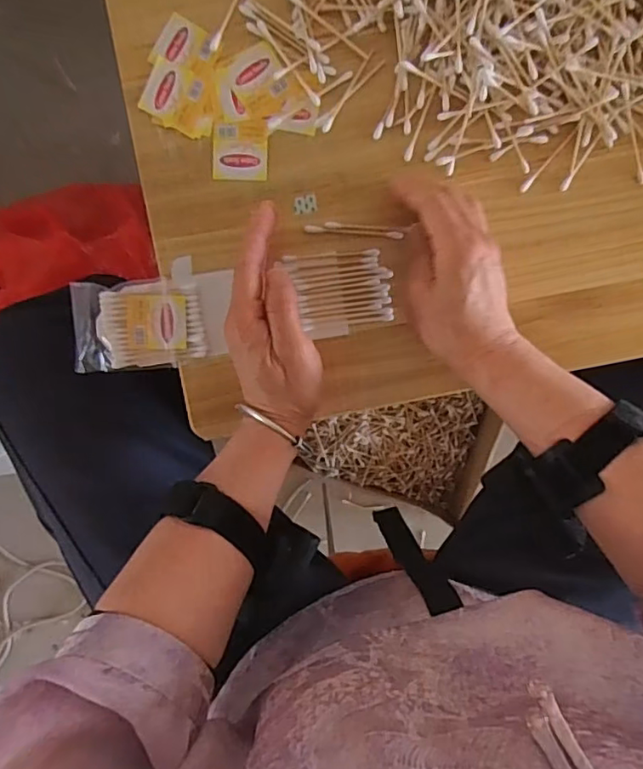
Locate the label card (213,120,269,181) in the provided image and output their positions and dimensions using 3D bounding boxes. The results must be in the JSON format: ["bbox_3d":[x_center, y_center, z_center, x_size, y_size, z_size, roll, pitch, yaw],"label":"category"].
[{"bbox_3d":[-0.060,-0.174,0.425,0.040,0.004,0.043,1,93,-2],"label":"label card"}]

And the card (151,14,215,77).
[{"bbox_3d":[-0.100,-0.246,0.417,0.039,0.004,0.038,30,92,-3],"label":"card"}]

